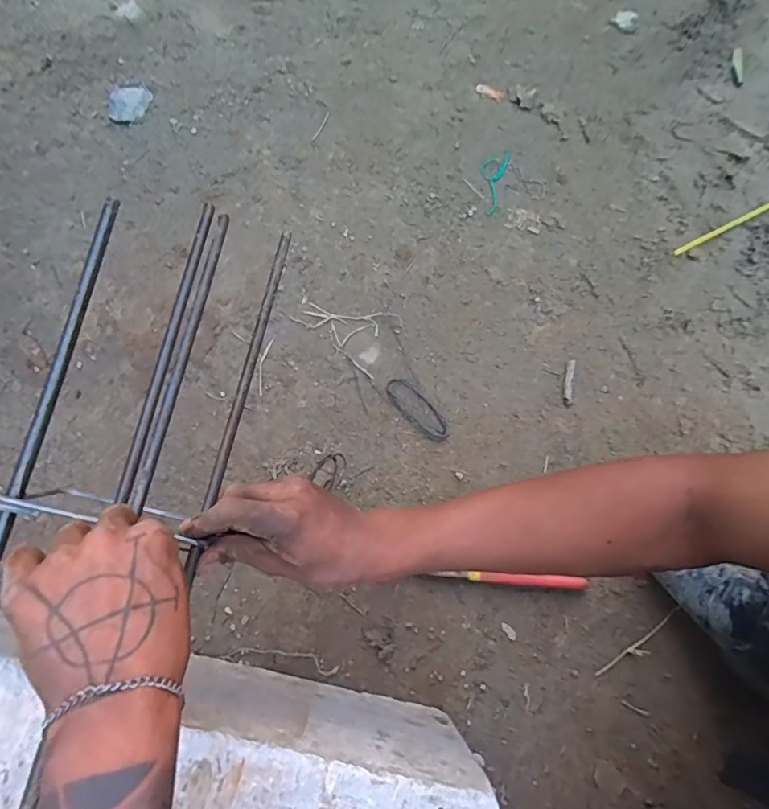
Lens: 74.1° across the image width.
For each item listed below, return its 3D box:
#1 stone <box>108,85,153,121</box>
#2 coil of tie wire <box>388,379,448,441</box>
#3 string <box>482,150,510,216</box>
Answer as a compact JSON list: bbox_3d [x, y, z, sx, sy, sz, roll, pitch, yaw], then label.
[{"bbox_3d":[-0.324,-0.383,0.647,0.046,0.008,0.056,4,74,0],"label":"stone"},{"bbox_3d":[0.037,0.006,0.573,0.032,0.004,0.088,-42,79,-12],"label":"coil of tie wire"},{"bbox_3d":[0.137,-0.285,0.652,0.030,0.010,0.099,15,75,3],"label":"string"}]

